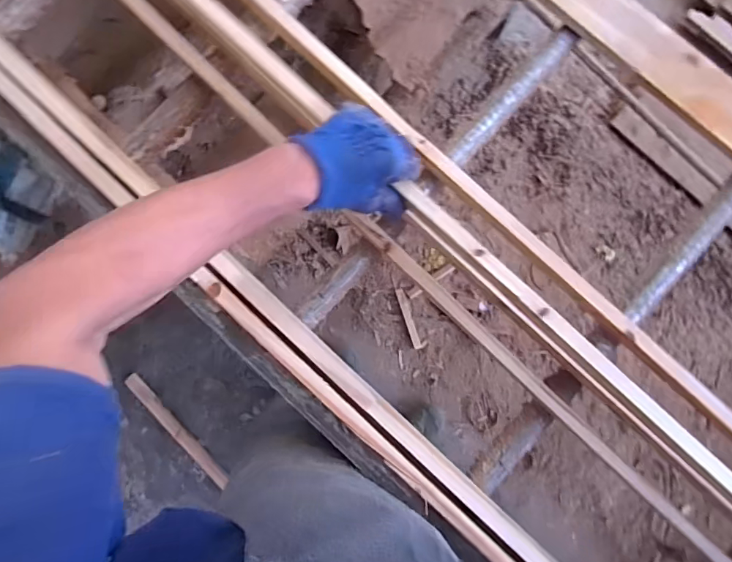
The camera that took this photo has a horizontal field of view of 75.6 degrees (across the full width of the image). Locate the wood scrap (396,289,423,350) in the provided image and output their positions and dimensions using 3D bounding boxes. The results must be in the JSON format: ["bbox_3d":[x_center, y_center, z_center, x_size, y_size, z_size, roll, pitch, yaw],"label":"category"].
[{"bbox_3d":[0.126,0.112,1.380,0.024,0.018,0.181,-17,86,-2],"label":"wood scrap"}]

